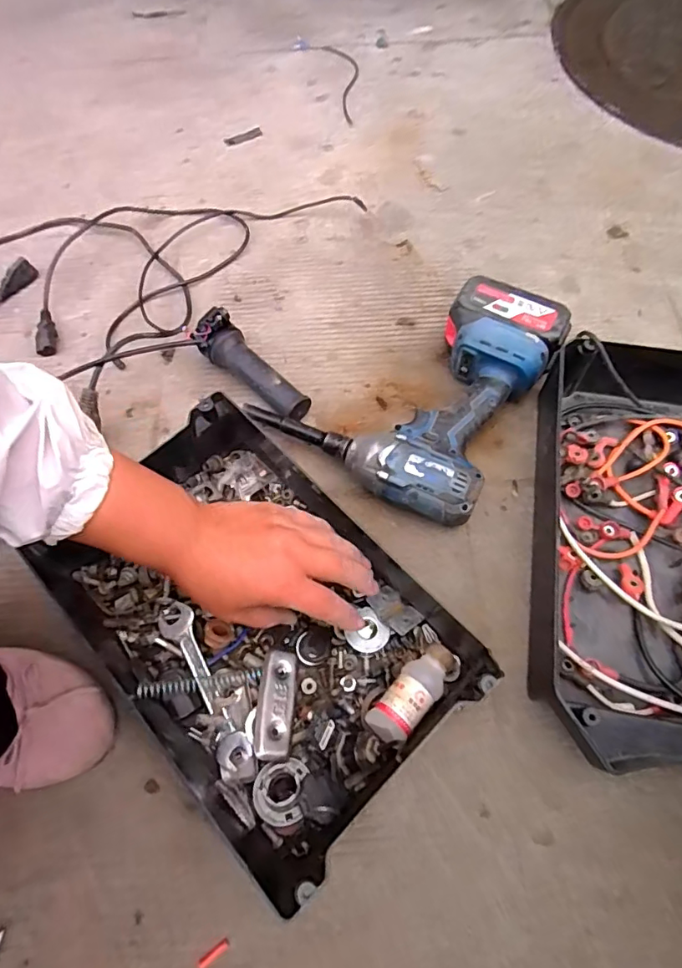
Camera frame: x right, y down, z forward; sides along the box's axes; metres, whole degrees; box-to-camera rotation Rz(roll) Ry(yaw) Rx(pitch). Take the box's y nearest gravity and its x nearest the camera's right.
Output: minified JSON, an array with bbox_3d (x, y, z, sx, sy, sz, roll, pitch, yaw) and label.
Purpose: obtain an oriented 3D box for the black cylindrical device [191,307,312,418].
[{"bbox_3d":[-0.091,-0.117,0.542,0.134,0.063,0.043,41,72,19],"label":"black cylindrical device"}]

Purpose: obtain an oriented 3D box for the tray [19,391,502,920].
[{"bbox_3d":[-0.069,0.107,0.428,0.237,0.077,0.324,-40,69,-16],"label":"tray"}]

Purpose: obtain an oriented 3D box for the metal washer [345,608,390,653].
[{"bbox_3d":[0.024,0.126,0.439,0.033,0.005,0.035,1,54,-2],"label":"metal washer"}]

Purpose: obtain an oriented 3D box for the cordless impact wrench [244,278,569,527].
[{"bbox_3d":[0.072,-0.109,0.526,0.236,0.074,0.251,30,69,16],"label":"cordless impact wrench"}]

